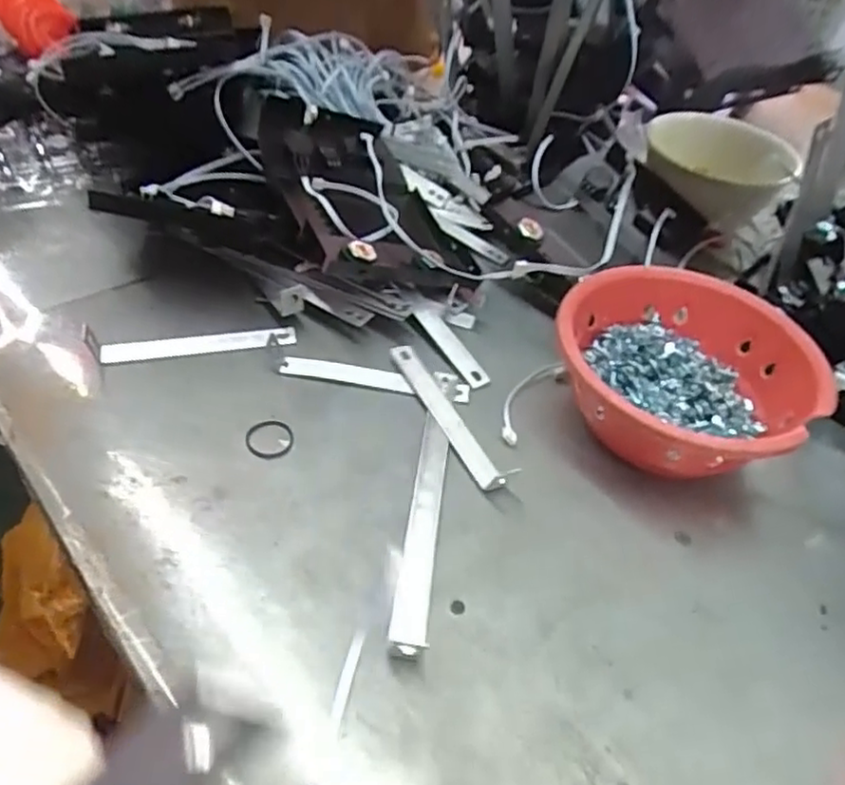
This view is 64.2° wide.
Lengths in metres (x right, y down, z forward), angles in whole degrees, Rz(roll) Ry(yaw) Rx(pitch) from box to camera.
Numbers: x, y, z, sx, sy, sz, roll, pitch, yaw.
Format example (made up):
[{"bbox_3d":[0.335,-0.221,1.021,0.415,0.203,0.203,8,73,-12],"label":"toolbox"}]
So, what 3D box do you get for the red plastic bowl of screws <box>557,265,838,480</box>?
[{"bbox_3d":[0.173,-0.006,0.470,0.164,0.081,0.166,4,45,-4],"label":"red plastic bowl of screws"}]

